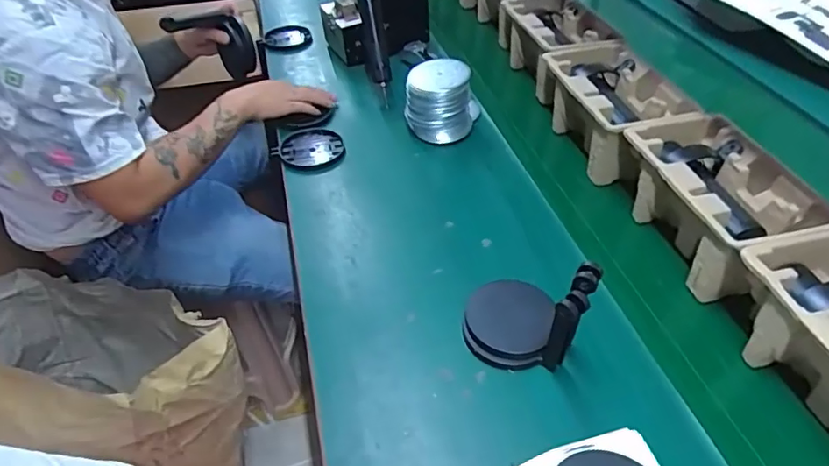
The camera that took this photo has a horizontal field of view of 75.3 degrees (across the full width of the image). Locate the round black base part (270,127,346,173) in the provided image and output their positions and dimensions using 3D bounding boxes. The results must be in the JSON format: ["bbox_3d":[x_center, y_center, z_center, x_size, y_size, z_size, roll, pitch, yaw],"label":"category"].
[{"bbox_3d":[-0.157,-0.133,0.831,0.101,0.016,0.099,-1,44,1],"label":"round black base part"}]

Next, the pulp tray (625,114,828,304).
[{"bbox_3d":[0.358,-0.039,0.656,0.140,0.104,0.225,-11,45,-10],"label":"pulp tray"}]

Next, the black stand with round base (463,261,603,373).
[{"bbox_3d":[0.112,0.066,0.544,0.118,0.120,0.100,21,48,21],"label":"black stand with round base"}]

